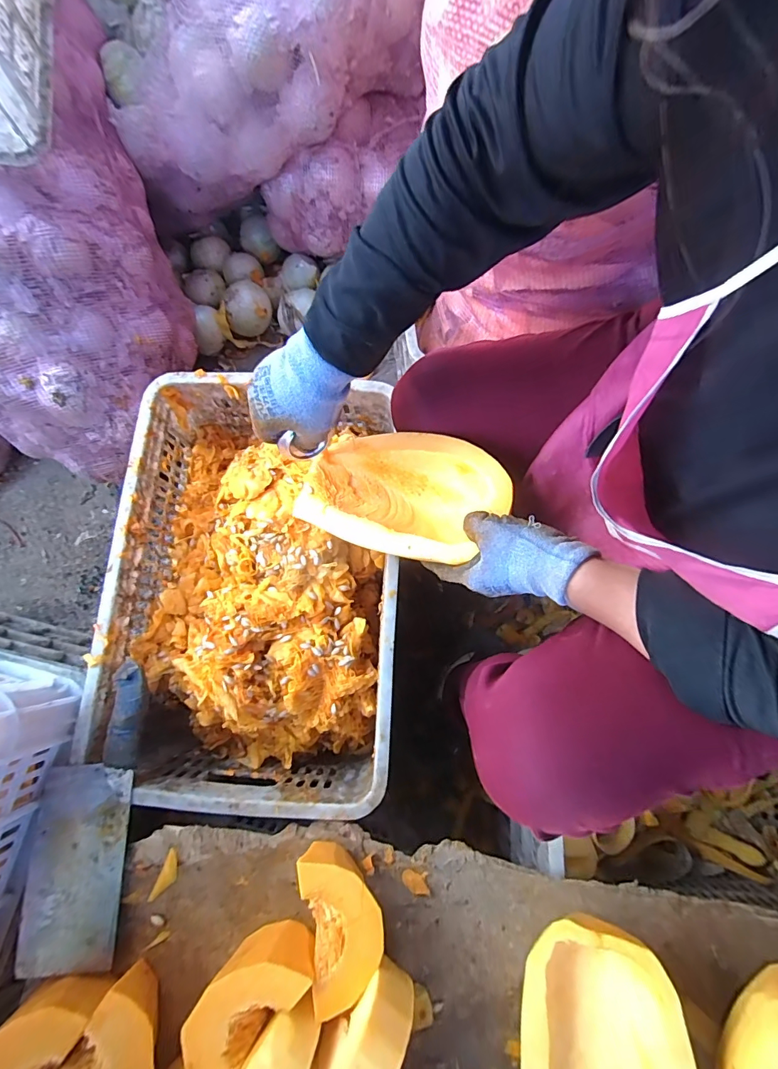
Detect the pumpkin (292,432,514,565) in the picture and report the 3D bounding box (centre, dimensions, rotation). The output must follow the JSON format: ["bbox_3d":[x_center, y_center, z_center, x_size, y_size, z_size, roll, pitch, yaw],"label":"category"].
[{"bbox_3d":[0.018,-0.038,0.492,0.240,0.080,0.138,11,77,24],"label":"pumpkin"}]

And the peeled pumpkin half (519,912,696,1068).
[{"bbox_3d":[0.195,0.489,0.390,0.143,0.065,0.245,-4,73,19],"label":"peeled pumpkin half"}]

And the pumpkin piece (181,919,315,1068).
[{"bbox_3d":[-0.132,0.426,0.401,0.066,0.076,0.129,41,81,9],"label":"pumpkin piece"}]

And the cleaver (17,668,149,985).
[{"bbox_3d":[-0.326,0.291,0.456,0.096,0.023,0.281,-1,77,1],"label":"cleaver"}]

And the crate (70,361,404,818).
[{"bbox_3d":[-0.164,0.062,0.581,0.342,0.153,0.509,3,77,2],"label":"crate"}]

